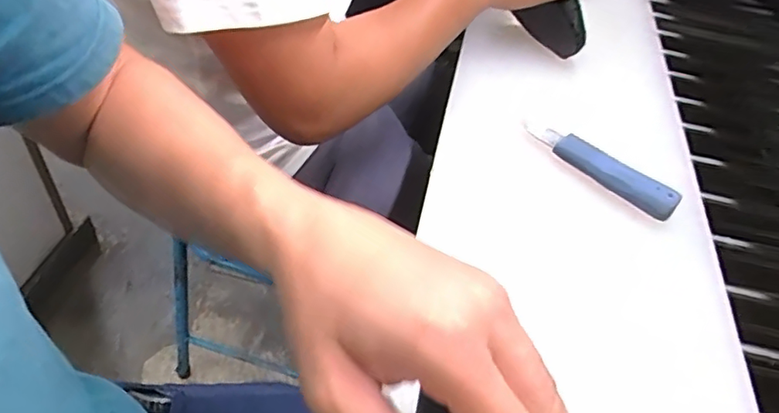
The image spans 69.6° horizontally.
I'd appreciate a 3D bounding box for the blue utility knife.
[{"bbox_3d":[0.188,-0.036,0.507,0.148,0.022,0.024,34,51,24],"label":"blue utility knife"}]

